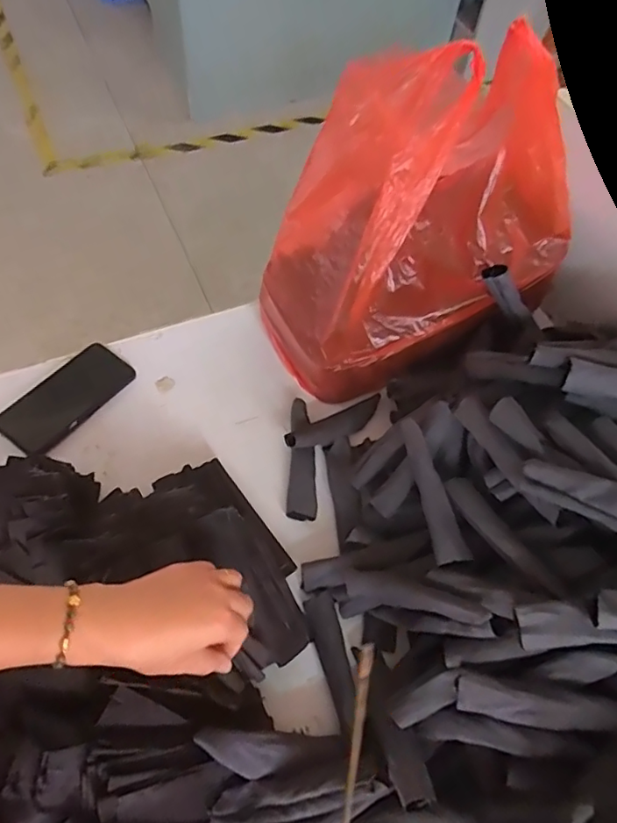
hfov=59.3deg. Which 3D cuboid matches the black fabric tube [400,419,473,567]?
[{"bbox_3d":[0.127,0.079,0.556,0.030,0.022,0.151,-8,61,-9],"label":"black fabric tube"}]

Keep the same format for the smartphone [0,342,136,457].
[{"bbox_3d":[-0.304,-0.017,0.684,0.076,0.015,0.163,36,64,15],"label":"smartphone"}]

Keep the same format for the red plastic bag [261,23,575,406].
[{"bbox_3d":[0.127,-0.213,0.623,0.323,0.324,0.190,-24,65,-17],"label":"red plastic bag"}]

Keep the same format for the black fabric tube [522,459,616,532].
[{"bbox_3d":[0.250,0.078,0.450,0.033,0.027,0.142,-40,45,-23],"label":"black fabric tube"}]

